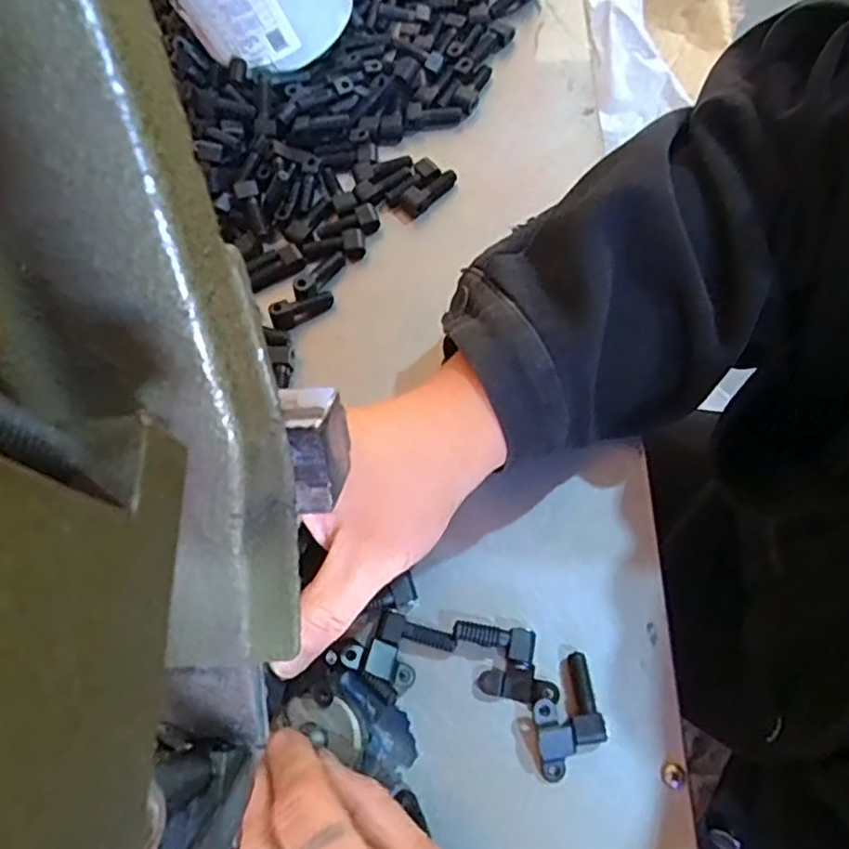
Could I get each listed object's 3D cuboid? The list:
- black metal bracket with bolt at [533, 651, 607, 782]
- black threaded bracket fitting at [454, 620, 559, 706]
[{"bbox_3d":[0.061,0.123,0.284,0.027,0.010,0.047,-8,70,0],"label":"black metal bracket with bolt"},{"bbox_3d":[0.036,0.105,0.293,0.045,0.009,0.030,5,70,5],"label":"black threaded bracket fitting"}]

